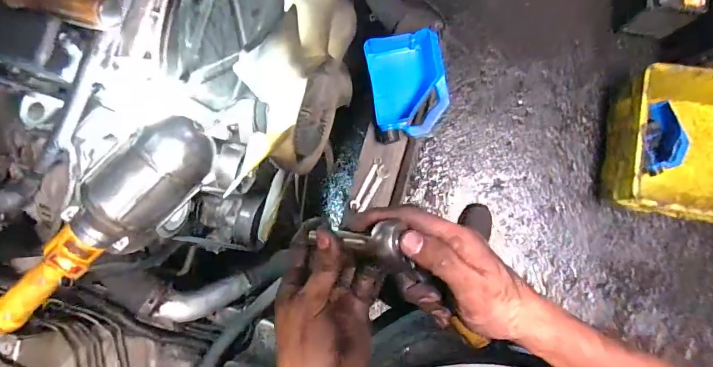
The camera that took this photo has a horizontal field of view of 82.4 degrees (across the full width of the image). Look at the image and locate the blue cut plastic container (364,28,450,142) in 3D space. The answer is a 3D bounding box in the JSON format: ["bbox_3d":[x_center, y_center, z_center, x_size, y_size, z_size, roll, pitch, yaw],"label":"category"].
[{"bbox_3d":[0.109,-0.212,0.891,0.164,0.073,0.229,-10,84,2],"label":"blue cut plastic container"}]

